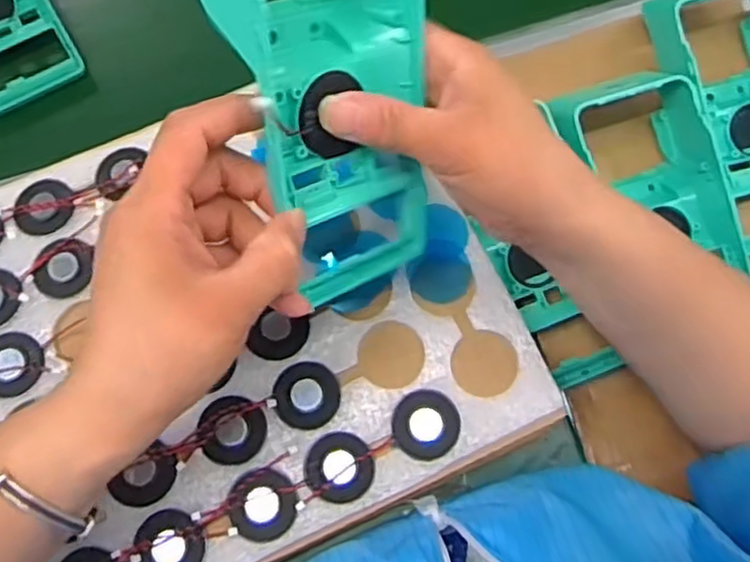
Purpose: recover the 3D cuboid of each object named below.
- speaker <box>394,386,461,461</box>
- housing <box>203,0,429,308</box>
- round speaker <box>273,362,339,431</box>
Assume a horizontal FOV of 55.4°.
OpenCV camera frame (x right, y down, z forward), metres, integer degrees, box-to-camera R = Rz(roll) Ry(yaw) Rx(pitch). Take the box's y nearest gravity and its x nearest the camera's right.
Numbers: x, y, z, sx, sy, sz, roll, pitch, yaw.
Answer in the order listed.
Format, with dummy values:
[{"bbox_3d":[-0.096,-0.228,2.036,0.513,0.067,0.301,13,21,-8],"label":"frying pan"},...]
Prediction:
[{"bbox_3d":[0.026,0.073,0.362,0.033,0.005,0.033,0,71,0],"label":"speaker"},{"bbox_3d":[-0.019,-0.086,0.302,0.104,0.190,0.060,-35,39,-28],"label":"housing"},{"bbox_3d":[-0.034,0.058,0.365,0.032,0.004,0.033,0,71,0],"label":"round speaker"}]

